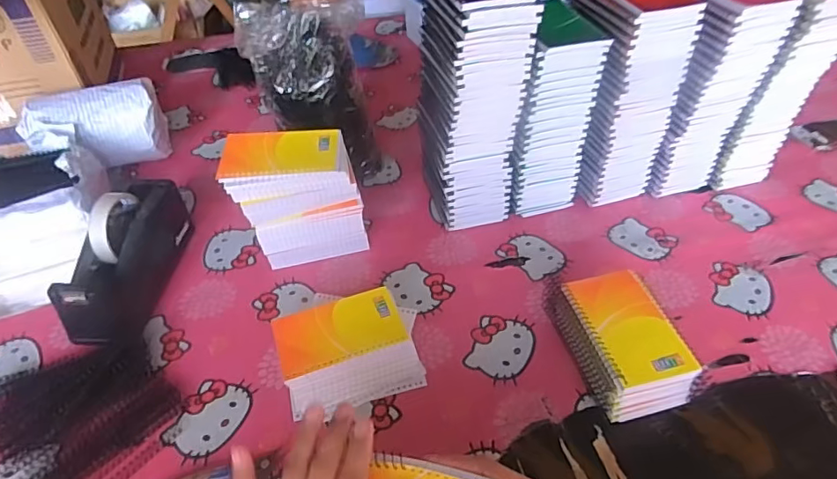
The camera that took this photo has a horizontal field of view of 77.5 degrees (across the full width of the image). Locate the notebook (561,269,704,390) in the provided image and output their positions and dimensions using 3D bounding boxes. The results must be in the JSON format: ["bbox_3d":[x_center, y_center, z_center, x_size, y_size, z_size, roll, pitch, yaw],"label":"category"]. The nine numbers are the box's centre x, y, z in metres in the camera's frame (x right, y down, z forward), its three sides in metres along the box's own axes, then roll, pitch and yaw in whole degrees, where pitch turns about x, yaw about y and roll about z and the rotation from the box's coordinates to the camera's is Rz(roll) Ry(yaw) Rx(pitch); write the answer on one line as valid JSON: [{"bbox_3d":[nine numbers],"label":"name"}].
[{"bbox_3d":[0.211,0.085,0.525,0.087,0.012,0.124,-10,45,-9],"label":"notebook"}]

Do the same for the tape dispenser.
[{"bbox_3d":[-0.349,0.021,0.620,0.073,0.111,0.205,1,44,3],"label":"tape dispenser"}]

